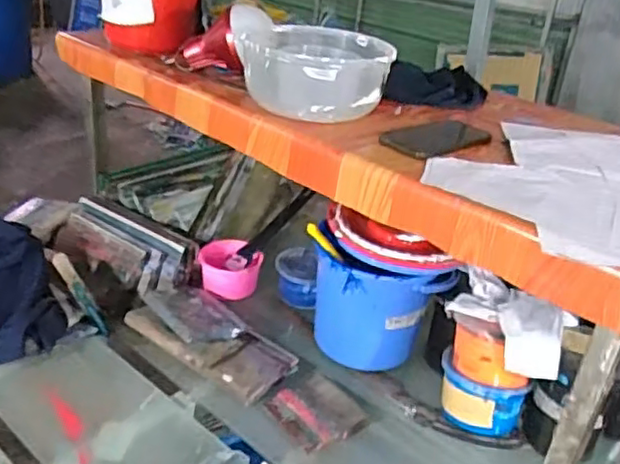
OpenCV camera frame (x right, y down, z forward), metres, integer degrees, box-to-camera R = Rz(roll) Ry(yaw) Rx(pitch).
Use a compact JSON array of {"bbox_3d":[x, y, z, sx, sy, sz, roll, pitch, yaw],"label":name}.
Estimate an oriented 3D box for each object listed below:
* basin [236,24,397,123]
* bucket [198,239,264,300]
[{"bbox_3d":[0.010,-0.238,0.961,0.208,0.090,0.209,5,28,-2],"label":"basin"},{"bbox_3d":[-0.151,0.068,1.216,0.119,0.072,0.097,7,27,0],"label":"bucket"}]

